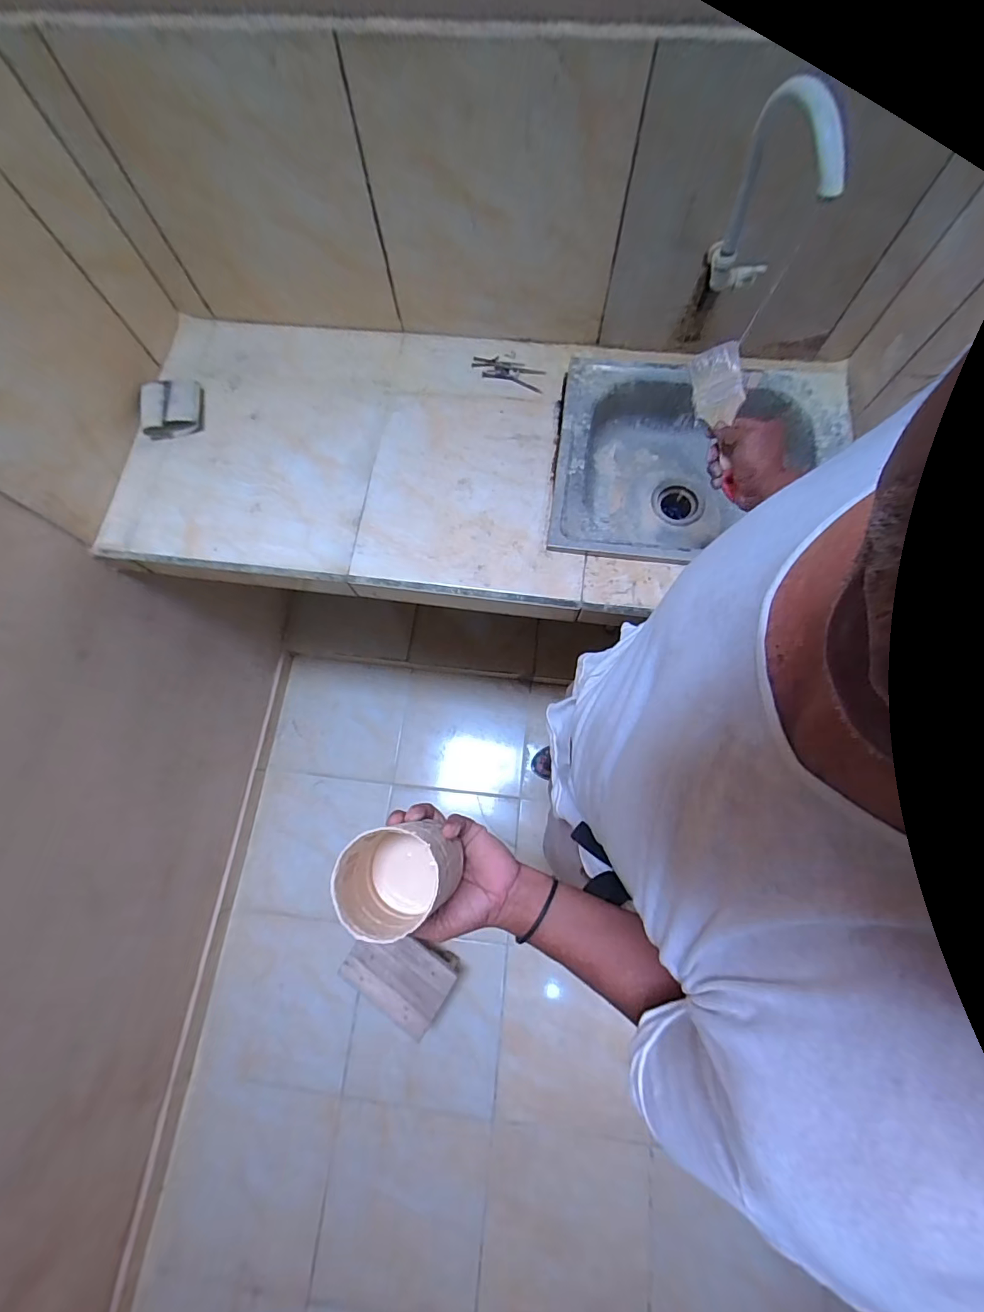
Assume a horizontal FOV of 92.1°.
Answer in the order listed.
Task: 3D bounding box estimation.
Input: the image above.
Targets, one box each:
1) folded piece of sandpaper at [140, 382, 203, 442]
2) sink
[{"bbox_3d":[-0.615,-0.478,0.913,0.110,0.033,0.127,-10,72,-1],"label":"folded piece of sandpaper"},{"bbox_3d":[0.377,-0.343,0.907,0.521,0.155,0.408,2,75,3],"label":"sink"}]

